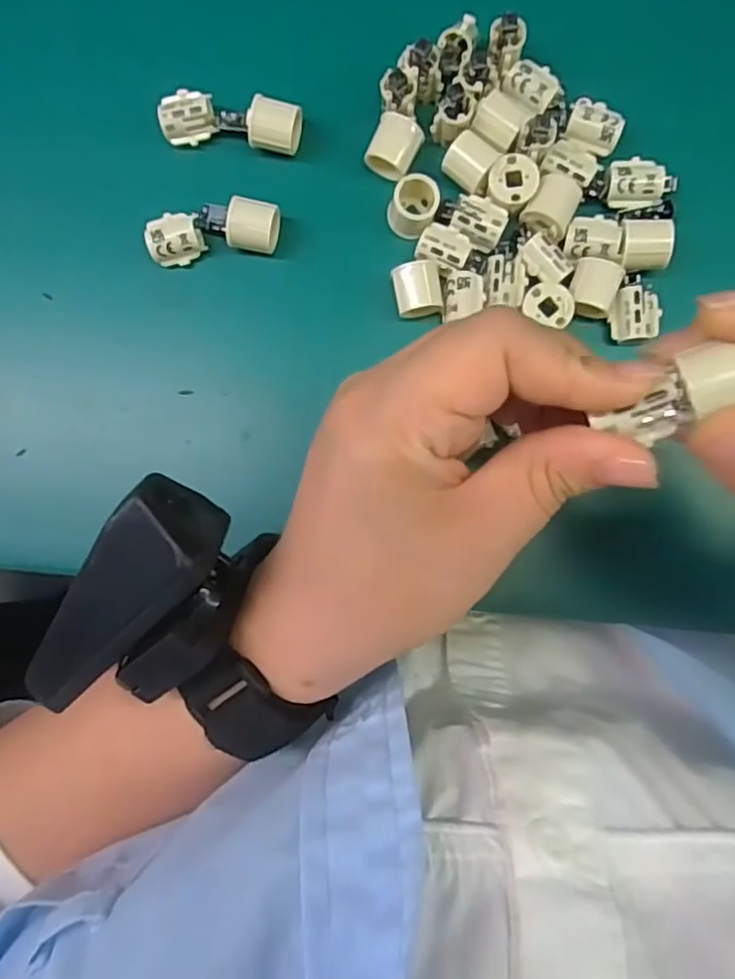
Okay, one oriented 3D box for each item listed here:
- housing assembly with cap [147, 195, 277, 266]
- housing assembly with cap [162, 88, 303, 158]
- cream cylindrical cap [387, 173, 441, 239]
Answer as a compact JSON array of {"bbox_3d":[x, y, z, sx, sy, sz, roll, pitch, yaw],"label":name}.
[{"bbox_3d":[-0.065,-0.110,0.271,0.055,0.017,0.023,-6,86,2],"label":"housing assembly with cap"},{"bbox_3d":[-0.058,-0.155,0.270,0.059,0.017,0.019,11,87,3],"label":"housing assembly with cap"},{"bbox_3d":[0.020,-0.117,0.267,0.018,0.018,0.022,21,87,4],"label":"cream cylindrical cap"}]

